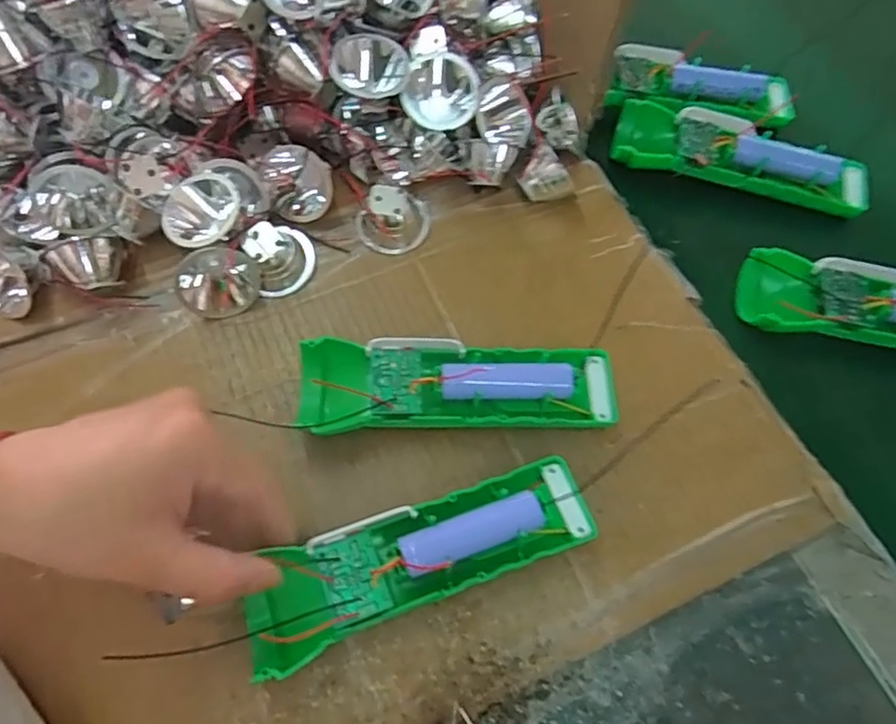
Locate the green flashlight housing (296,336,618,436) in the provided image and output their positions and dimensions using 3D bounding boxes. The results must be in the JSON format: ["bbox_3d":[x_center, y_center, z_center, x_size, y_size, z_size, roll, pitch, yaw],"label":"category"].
[{"bbox_3d":[0.004,0.015,0.313,0.156,0.029,0.046,0,65,2],"label":"green flashlight housing"}]

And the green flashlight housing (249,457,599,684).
[{"bbox_3d":[-0.013,0.089,0.278,0.160,0.031,0.044,-20,66,-9],"label":"green flashlight housing"}]

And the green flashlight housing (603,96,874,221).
[{"bbox_3d":[0.187,-0.133,0.394,0.158,0.018,0.052,22,68,12],"label":"green flashlight housing"}]

